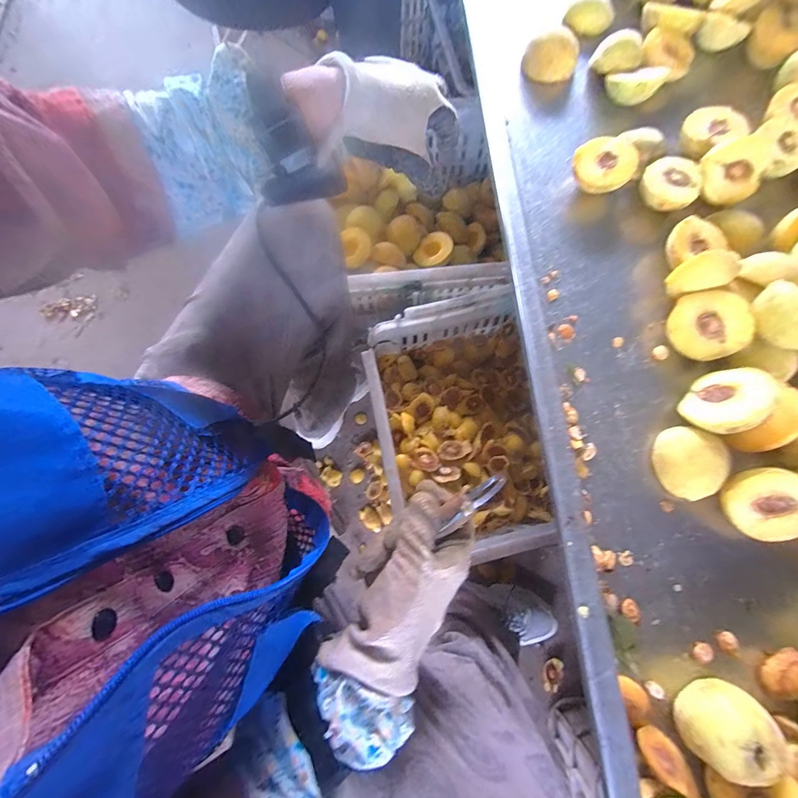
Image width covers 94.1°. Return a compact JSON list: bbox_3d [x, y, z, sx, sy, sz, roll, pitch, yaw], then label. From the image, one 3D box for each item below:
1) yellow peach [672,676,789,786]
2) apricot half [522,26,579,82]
[{"bbox_3d":[0.259,0.262,0.297,0.061,0.057,0.047,-41,78,-10],"label":"yellow peach"},{"bbox_3d":[0.207,-0.467,0.505,0.071,0.041,0.042,-6,75,-1],"label":"apricot half"}]

